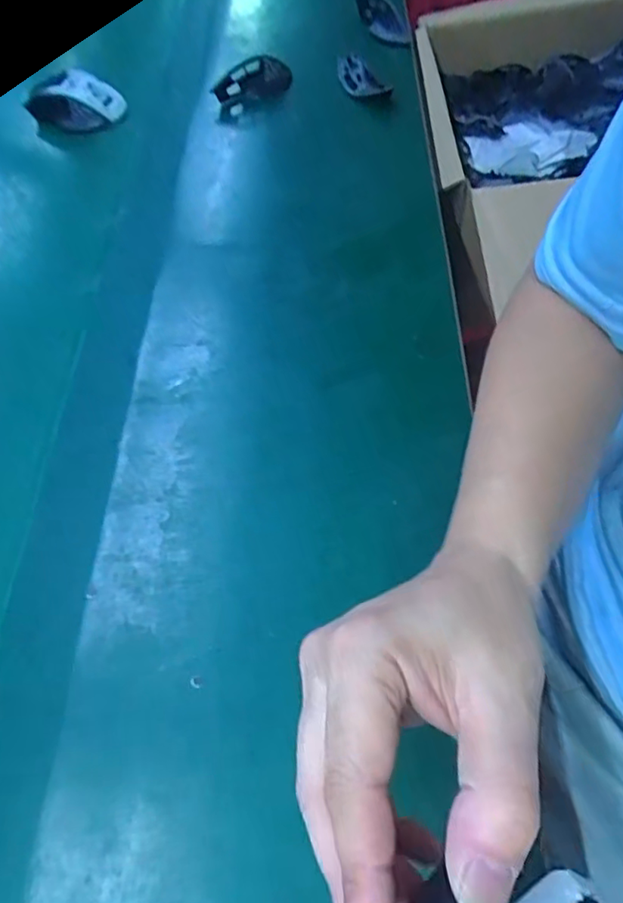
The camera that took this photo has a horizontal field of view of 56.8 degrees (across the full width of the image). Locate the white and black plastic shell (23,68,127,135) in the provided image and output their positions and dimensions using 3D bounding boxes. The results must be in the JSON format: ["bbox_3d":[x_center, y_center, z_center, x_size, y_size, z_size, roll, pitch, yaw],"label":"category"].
[{"bbox_3d":[-0.280,-0.413,0.682,0.105,0.041,0.070,-21,59,-8],"label":"white and black plastic shell"}]

